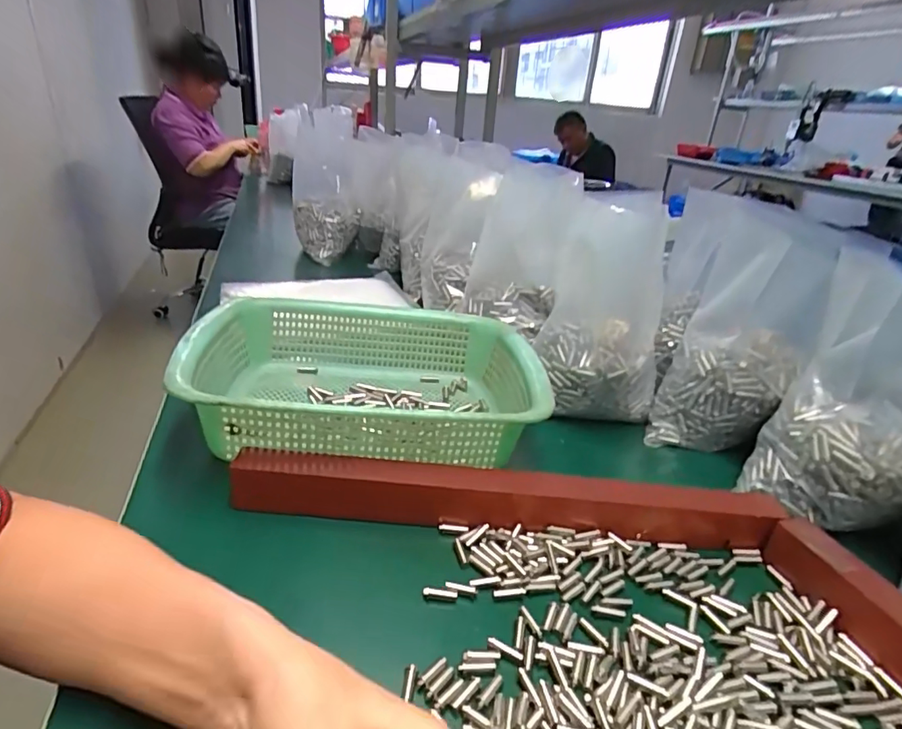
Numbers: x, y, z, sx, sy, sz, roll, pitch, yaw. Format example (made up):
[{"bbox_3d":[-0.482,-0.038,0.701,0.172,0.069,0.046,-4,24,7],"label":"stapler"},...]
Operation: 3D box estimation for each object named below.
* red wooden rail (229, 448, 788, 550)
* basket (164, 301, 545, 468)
[{"bbox_3d":[0.040,0.098,0.378,0.383,0.039,0.031,4,26,-2],"label":"red wooden rail"},{"bbox_3d":[-0.072,0.014,0.479,0.295,0.086,0.220,1,27,-8],"label":"basket"}]

